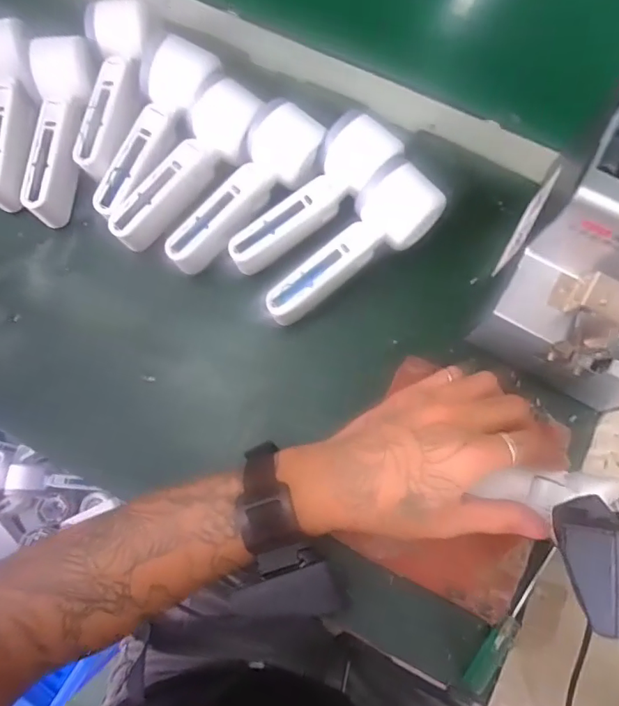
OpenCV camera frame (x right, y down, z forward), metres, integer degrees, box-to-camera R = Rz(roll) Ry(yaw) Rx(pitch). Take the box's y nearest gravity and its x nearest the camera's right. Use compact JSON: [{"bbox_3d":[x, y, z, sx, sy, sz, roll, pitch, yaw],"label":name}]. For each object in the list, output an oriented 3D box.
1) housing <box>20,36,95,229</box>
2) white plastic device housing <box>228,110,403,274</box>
[{"bbox_3d":[-0.207,-0.183,0.418,0.051,0.061,0.151,-1,76,1],"label":"housing"},{"bbox_3d":[0.006,-0.125,0.406,0.055,0.052,0.165,41,80,10],"label":"white plastic device housing"}]

